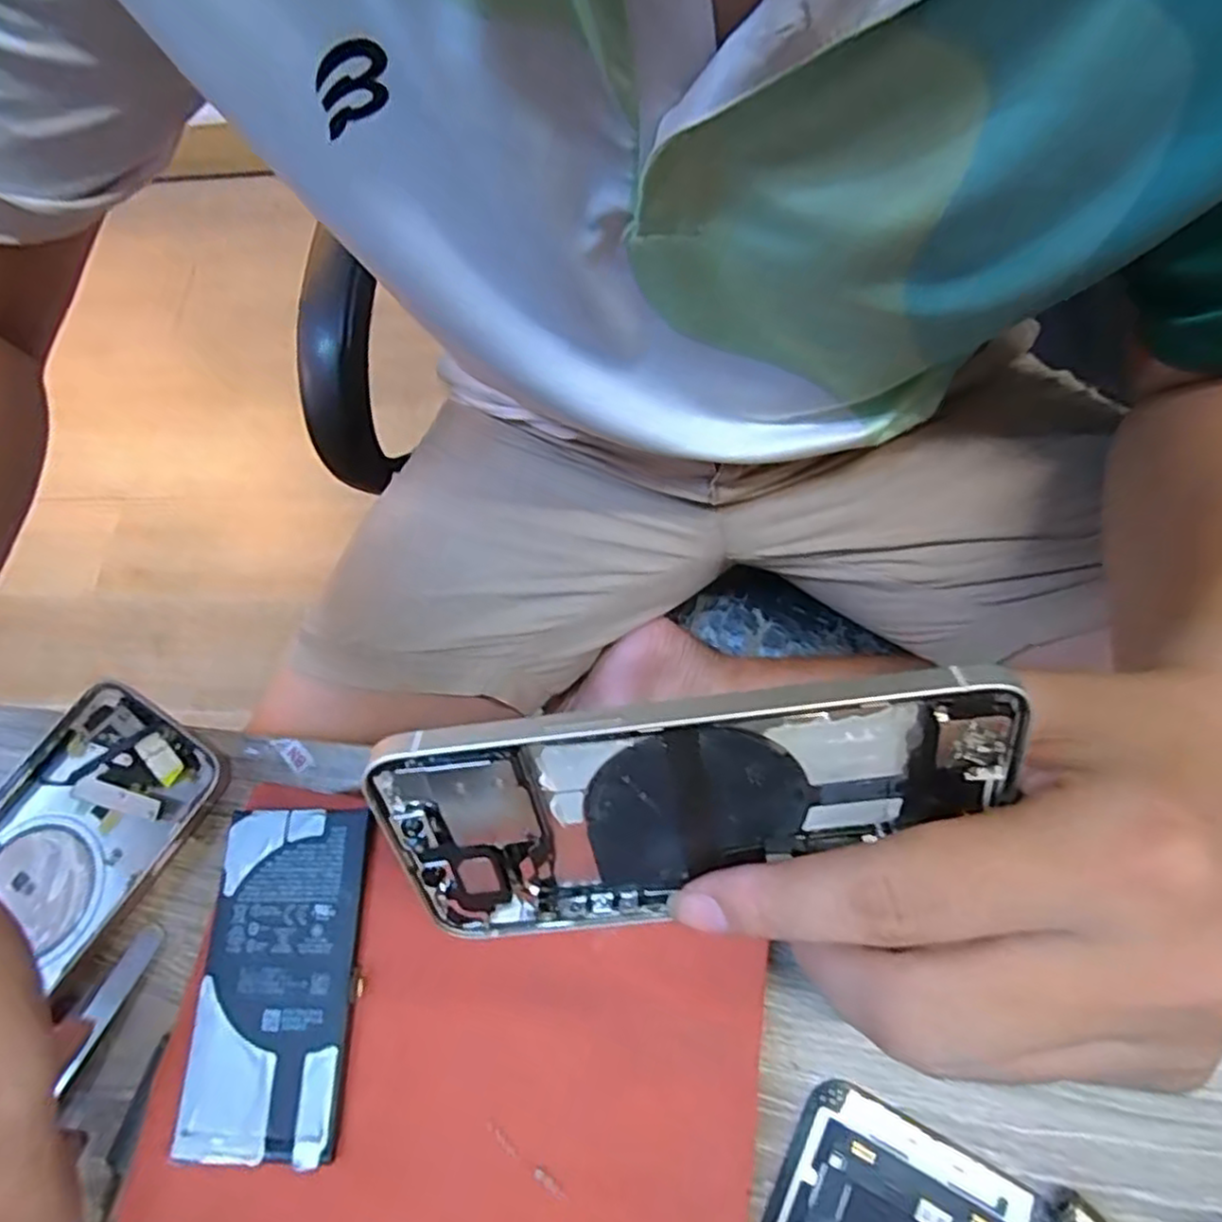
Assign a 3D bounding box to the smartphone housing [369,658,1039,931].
[{"bbox_3d":[0.019,0.047,0.170,0.142,0.070,0.008,-11,36,6],"label":"smartphone housing"}]

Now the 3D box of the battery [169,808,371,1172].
[{"bbox_3d":[-0.092,0.100,0.196,0.044,0.004,0.085,-1,69,7],"label":"battery"}]

